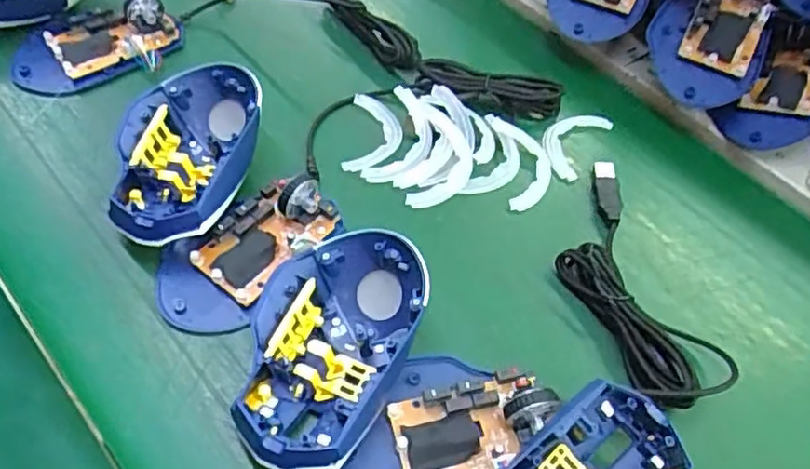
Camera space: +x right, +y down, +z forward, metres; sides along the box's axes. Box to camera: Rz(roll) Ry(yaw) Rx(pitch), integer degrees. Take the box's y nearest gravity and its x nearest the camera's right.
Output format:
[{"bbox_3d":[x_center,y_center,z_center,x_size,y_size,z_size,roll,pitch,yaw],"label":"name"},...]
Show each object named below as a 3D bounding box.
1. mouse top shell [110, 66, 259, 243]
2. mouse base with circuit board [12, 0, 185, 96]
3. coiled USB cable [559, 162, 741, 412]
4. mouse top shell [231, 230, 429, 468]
[{"bbox_3d":[-0.126,-0.043,0.384,0.077,0.041,0.123,8,54,1],"label":"mouse top shell"},{"bbox_3d":[-0.209,-0.130,0.447,0.108,0.031,0.059,-16,57,-15],"label":"mouse base with circuit board"},{"bbox_3d":[0.120,0.022,0.365,0.055,0.020,0.155,-9,56,-11],"label":"coiled USB cable"},{"bbox_3d":[-0.037,0.054,0.321,0.071,0.041,0.118,22,56,11],"label":"mouse top shell"}]

